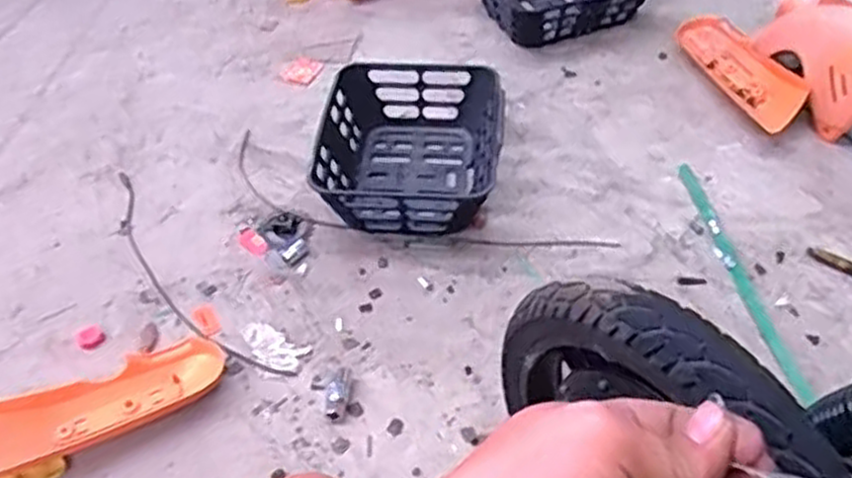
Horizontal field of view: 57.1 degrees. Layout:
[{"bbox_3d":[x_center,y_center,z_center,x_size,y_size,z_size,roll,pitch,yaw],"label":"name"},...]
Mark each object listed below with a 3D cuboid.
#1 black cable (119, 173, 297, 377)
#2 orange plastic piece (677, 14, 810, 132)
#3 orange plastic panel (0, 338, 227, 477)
[{"bbox_3d":[-0.353,0.048,1.113,0.071,0.014,0.485,-33,54,-24],"label":"black cable"},{"bbox_3d":[0.566,-0.313,1.414,0.103,0.062,0.352,-9,47,-8],"label":"orange plastic piece"},{"bbox_3d":[-0.411,0.202,0.952,0.331,0.046,0.098,-22,50,-19],"label":"orange plastic panel"}]

